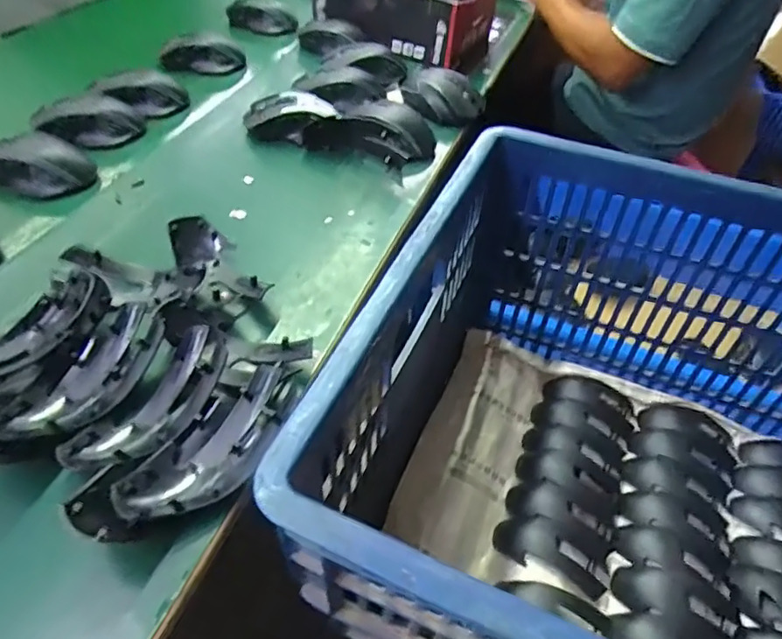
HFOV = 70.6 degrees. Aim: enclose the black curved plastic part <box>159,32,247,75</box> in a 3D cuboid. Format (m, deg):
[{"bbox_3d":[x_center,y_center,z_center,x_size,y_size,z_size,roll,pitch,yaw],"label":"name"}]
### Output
[{"bbox_3d":[-0.244,-0.342,0.715,0.057,0.041,0.113,34,41,23],"label":"black curved plastic part"}]

